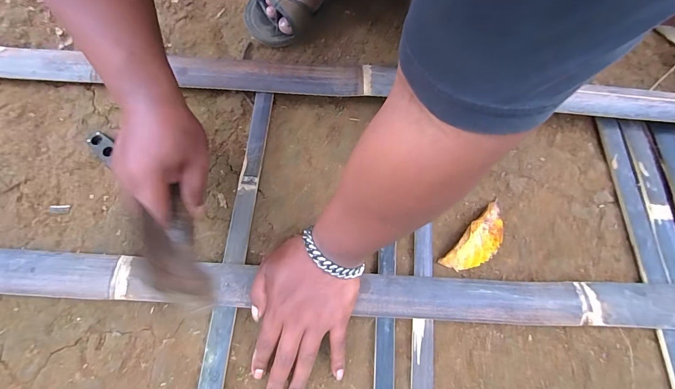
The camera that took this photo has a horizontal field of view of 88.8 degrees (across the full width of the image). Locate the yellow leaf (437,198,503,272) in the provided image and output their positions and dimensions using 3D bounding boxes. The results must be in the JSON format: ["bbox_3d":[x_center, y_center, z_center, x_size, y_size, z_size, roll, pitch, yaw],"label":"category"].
[{"bbox_3d":[0.181,0.053,0.426,0.045,0.029,0.108,40,73,12],"label":"yellow leaf"}]

